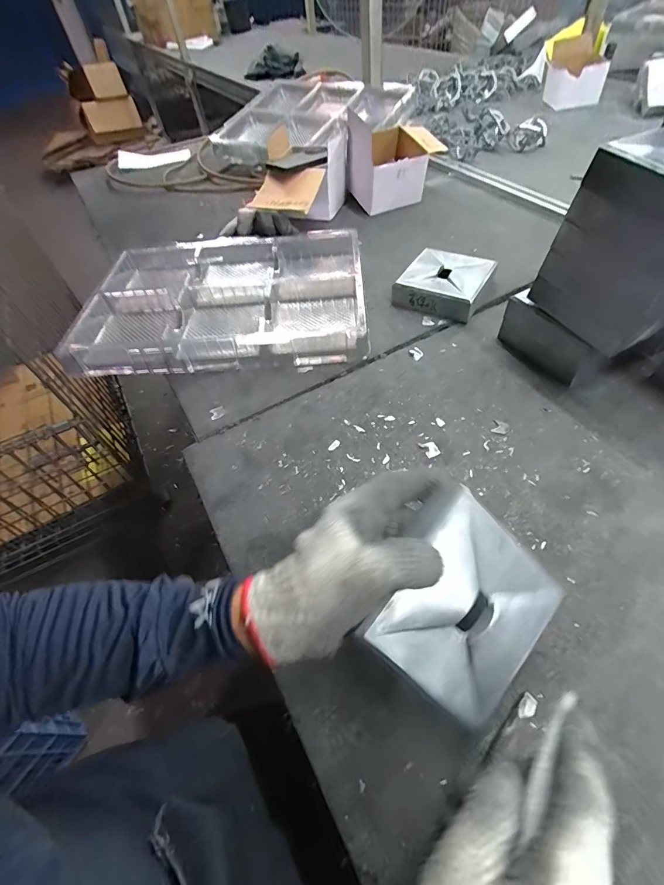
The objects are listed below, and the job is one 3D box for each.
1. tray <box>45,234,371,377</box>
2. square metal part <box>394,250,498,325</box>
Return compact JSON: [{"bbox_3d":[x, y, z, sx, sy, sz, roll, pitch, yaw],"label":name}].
[{"bbox_3d":[-0.185,-0.245,0.663,0.463,0.048,0.311,-3,53,3],"label":"tray"},{"bbox_3d":[0.186,-0.264,0.645,0.126,0.040,0.131,22,58,21],"label":"square metal part"}]

